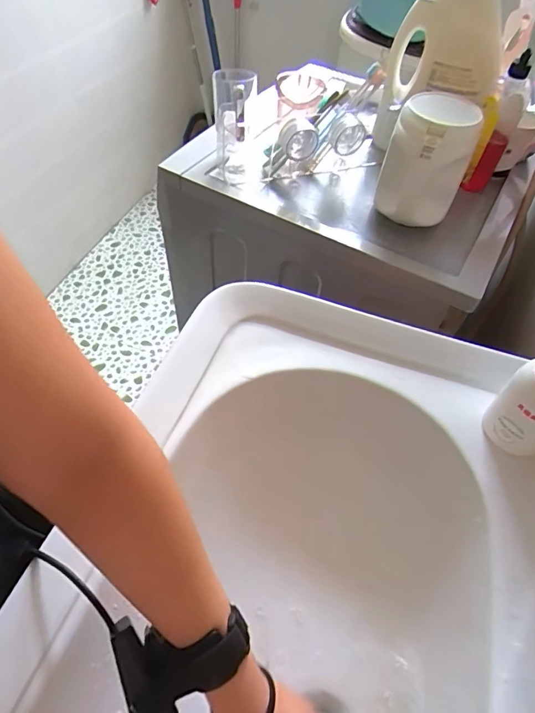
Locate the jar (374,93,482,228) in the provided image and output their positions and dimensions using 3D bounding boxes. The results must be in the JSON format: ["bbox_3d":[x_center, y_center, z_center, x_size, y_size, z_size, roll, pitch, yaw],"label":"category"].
[{"bbox_3d":[0.236,-0.285,0.677,0.110,0.184,0.103,1,52,-2],"label":"jar"}]

